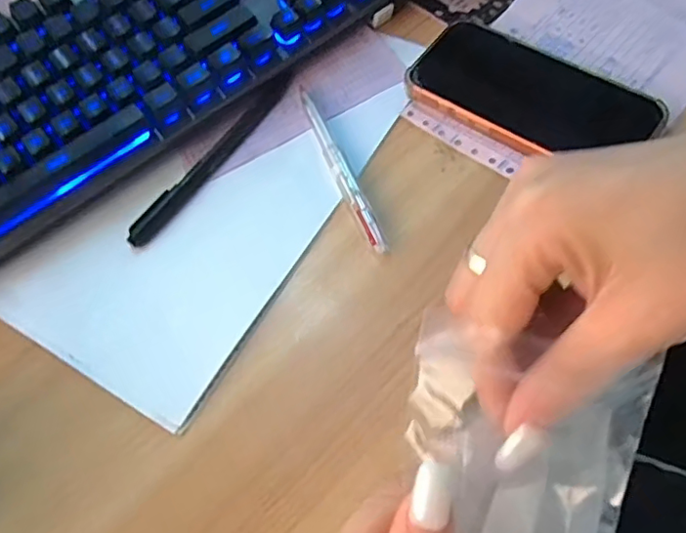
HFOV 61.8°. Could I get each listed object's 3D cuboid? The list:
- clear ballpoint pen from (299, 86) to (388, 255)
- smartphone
[{"bbox_3d":[-0.003,-0.062,0.352,0.012,0.008,0.132,-22,64,-7],"label":"clear ballpoint pen"},{"bbox_3d":[0.116,-0.107,0.362,0.147,0.014,0.076,34,70,19],"label":"smartphone"}]

